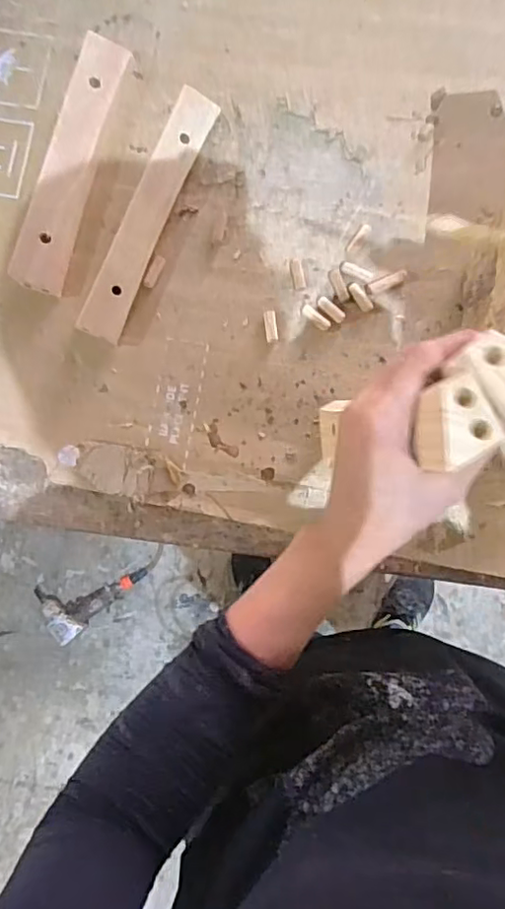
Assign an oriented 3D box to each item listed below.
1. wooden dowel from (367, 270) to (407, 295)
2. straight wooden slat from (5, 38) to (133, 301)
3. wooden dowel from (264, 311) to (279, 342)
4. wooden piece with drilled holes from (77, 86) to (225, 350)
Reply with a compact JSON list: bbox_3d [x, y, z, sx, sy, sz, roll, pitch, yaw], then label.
[{"bbox_3d":[0.127,-0.163,0.554,0.040,0.007,0.012,-22,84,2],"label":"wooden dowel"},{"bbox_3d":[-0.174,-0.280,0.568,0.041,0.034,0.248,16,86,5],"label":"straight wooden slat"},{"bbox_3d":[0.018,-0.121,0.555,0.011,0.006,0.029,-7,85,3],"label":"wooden dowel"},{"bbox_3d":[-0.099,-0.228,0.554,0.038,0.029,0.246,22,87,5],"label":"wooden piece with drilled holes"}]

